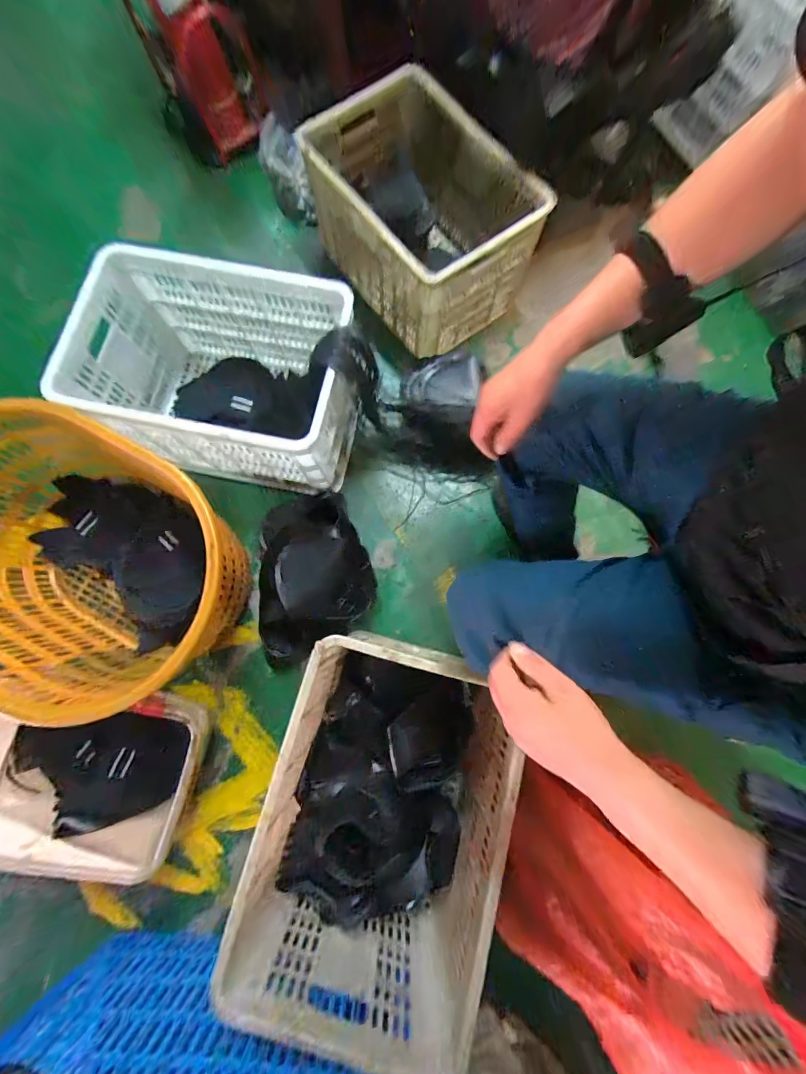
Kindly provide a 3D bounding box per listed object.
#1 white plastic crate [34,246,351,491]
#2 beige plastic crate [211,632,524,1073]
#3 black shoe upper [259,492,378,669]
[{"bbox_3d":[-0.403,-0.344,0.829,0.590,0.291,0.352,11,80,3],"label":"white plastic crate"},{"bbox_3d":[-0.023,0.469,0.677,0.370,0.287,0.523,14,80,4],"label":"beige plastic crate"},{"bbox_3d":[-0.207,0.084,0.863,0.252,0.067,0.388,-8,79,0],"label":"black shoe upper"}]

